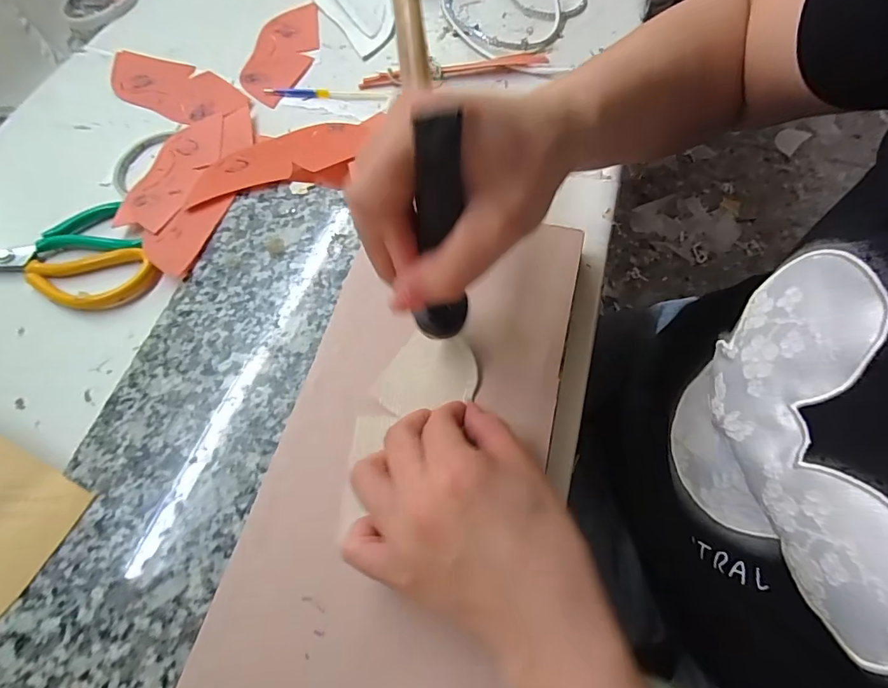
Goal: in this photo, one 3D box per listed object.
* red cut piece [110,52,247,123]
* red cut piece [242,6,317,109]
[{"bbox_3d":[-0.280,-0.264,0.462,0.170,0.004,0.070,29,69,15],"label":"red cut piece"},{"bbox_3d":[-0.174,-0.318,0.487,0.064,0.004,0.169,5,64,1],"label":"red cut piece"}]

